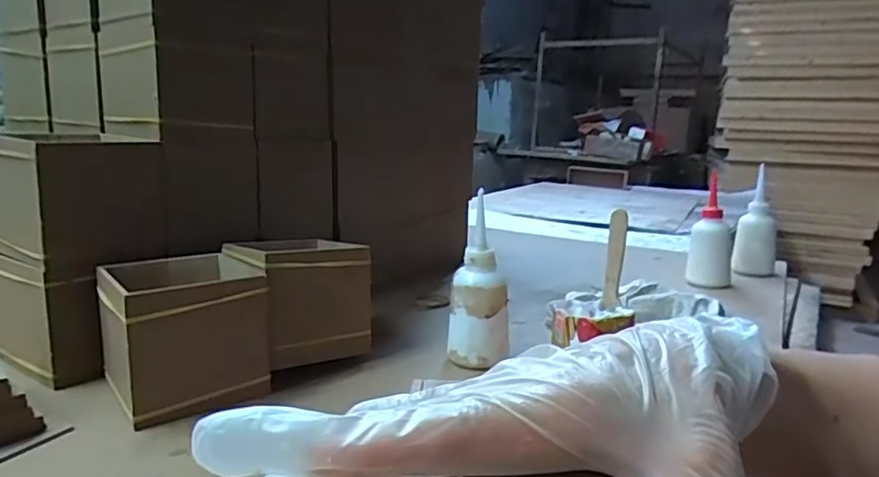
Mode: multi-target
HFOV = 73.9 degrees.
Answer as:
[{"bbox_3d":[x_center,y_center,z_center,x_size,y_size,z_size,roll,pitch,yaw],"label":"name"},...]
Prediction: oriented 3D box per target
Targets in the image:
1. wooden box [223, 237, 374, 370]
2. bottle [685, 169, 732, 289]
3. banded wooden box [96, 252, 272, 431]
[{"bbox_3d":[-0.145,0.059,0.591,0.110,0.118,0.120,-7,14,-40],"label":"wooden box"},{"bbox_3d":[0.401,-0.007,0.859,0.059,0.164,0.056,6,12,22],"label":"bottle"},{"bbox_3d":[-0.222,0.080,0.510,0.113,0.107,0.115,-7,14,-38],"label":"banded wooden box"}]

